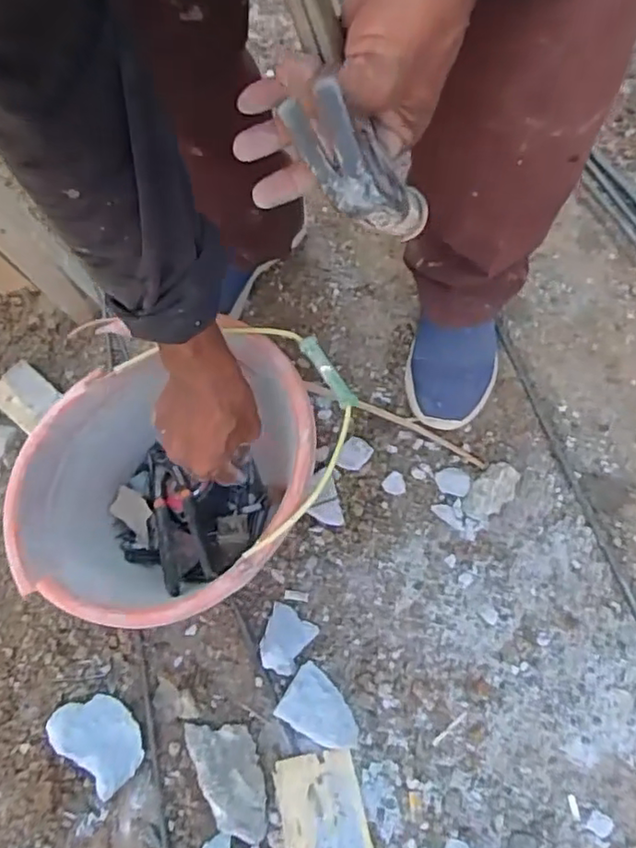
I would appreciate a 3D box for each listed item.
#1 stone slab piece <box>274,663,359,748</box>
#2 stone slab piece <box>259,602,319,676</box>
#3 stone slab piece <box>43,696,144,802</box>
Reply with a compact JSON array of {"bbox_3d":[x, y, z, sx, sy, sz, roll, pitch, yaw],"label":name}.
[{"bbox_3d":[0.007,0.300,0.631,0.086,0.035,0.060,29,71,12],"label":"stone slab piece"},{"bbox_3d":[-0.040,0.237,0.660,0.055,0.036,0.064,30,71,12],"label":"stone slab piece"},{"bbox_3d":[-0.223,0.319,0.613,0.096,0.019,0.069,37,42,15],"label":"stone slab piece"}]

